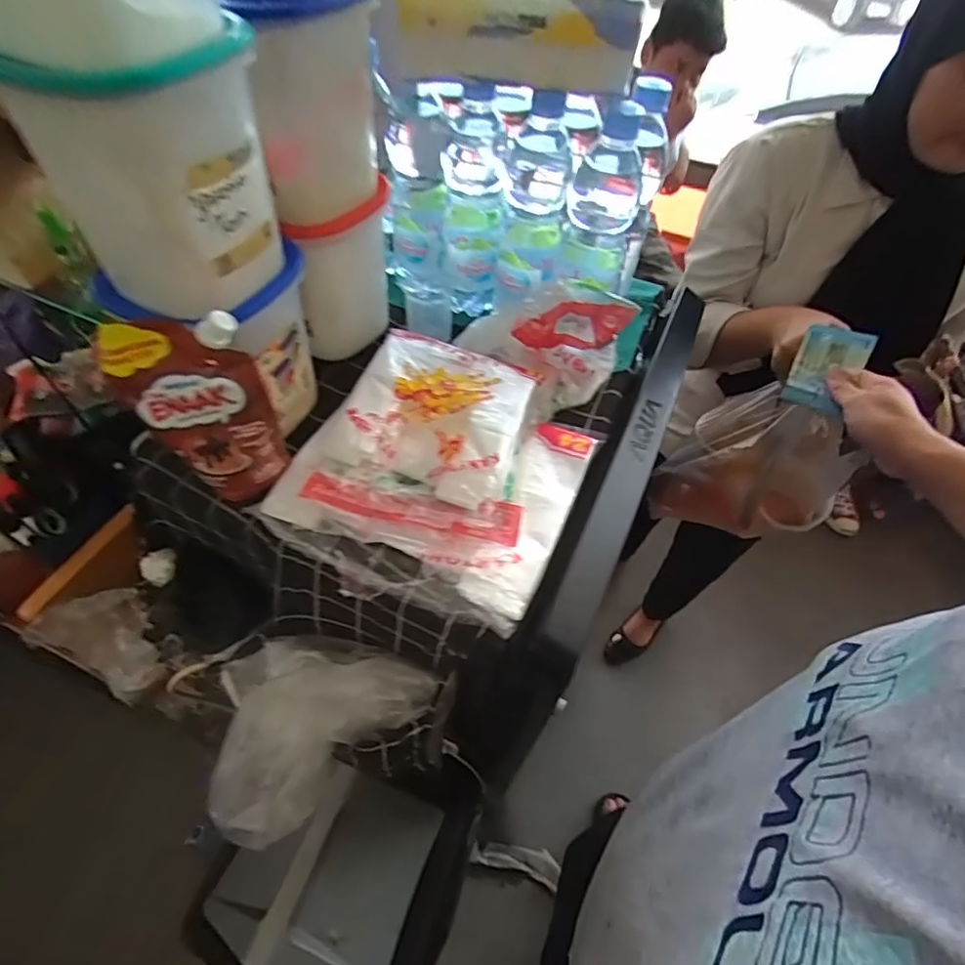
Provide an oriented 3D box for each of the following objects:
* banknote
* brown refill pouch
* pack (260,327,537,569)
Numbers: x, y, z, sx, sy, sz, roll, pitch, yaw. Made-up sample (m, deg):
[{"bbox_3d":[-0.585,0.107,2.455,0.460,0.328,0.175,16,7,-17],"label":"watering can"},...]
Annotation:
[{"bbox_3d":[0.361,-0.119,0.579,0.059,0.017,0.084,27,95,33],"label":"banknote"},{"bbox_3d":[-0.215,-0.049,0.428,0.096,0.161,0.032,-1,54,-4],"label":"brown refill pouch"},{"bbox_3d":[-0.053,-0.044,0.507,0.203,0.039,0.225,14,54,7],"label":"pack"}]

